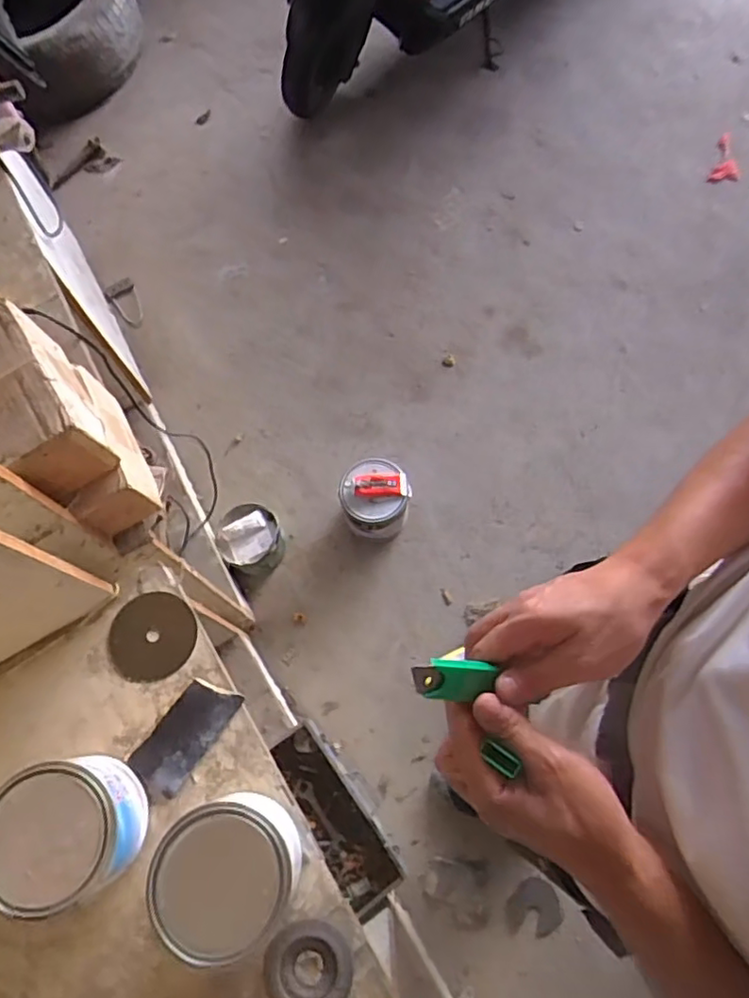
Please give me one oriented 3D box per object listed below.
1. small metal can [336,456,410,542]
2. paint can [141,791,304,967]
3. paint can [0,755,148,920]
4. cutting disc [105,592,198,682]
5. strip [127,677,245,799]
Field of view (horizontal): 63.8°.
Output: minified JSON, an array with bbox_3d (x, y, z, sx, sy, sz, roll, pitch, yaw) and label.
[{"bbox_3d":[0.001,0.003,1.450,0.159,0.181,0.157,-1,71,2],"label":"small metal can"},{"bbox_3d":[-0.145,0.370,0.600,0.124,0.104,0.122,-1,71,2],"label":"paint can"},{"bbox_3d":[-0.315,0.337,0.619,0.134,0.096,0.125,-1,71,2],"label":"paint can"},{"bbox_3d":[-0.273,0.168,0.738,0.103,0.004,0.105,0,67,0],"label":"cutting disc"},{"bbox_3d":[-0.218,0.269,0.695,0.064,0.012,0.126,34,75,13],"label":"strip"}]

